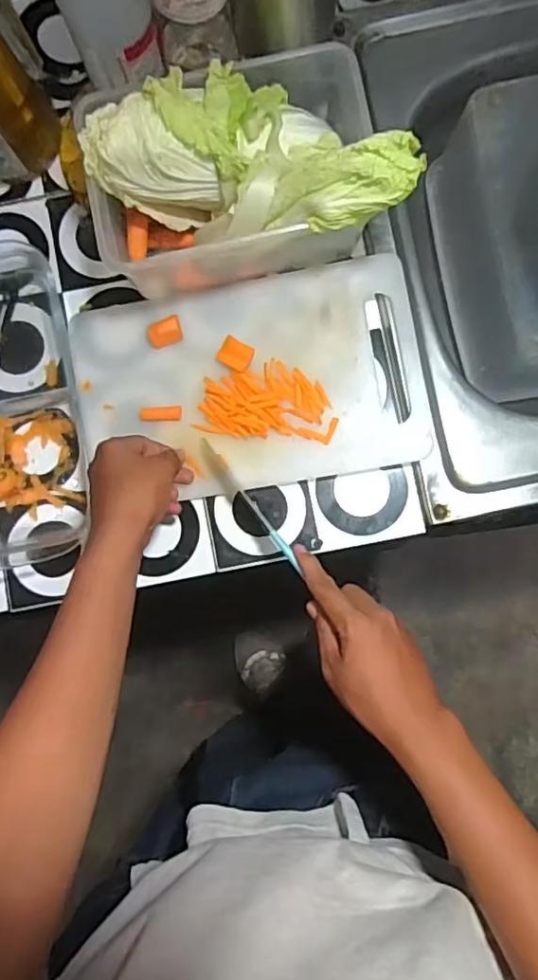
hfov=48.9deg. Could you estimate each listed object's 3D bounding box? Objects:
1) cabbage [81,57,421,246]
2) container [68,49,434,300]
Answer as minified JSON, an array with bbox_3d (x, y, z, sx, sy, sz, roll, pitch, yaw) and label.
[{"bbox_3d":[-0.012,-0.270,0.483,0.247,0.094,0.110,9,86,3],"label":"cabbage"},{"bbox_3d":[-0.020,-0.285,0.505,0.244,0.133,0.170,-4,85,2],"label":"container"}]

